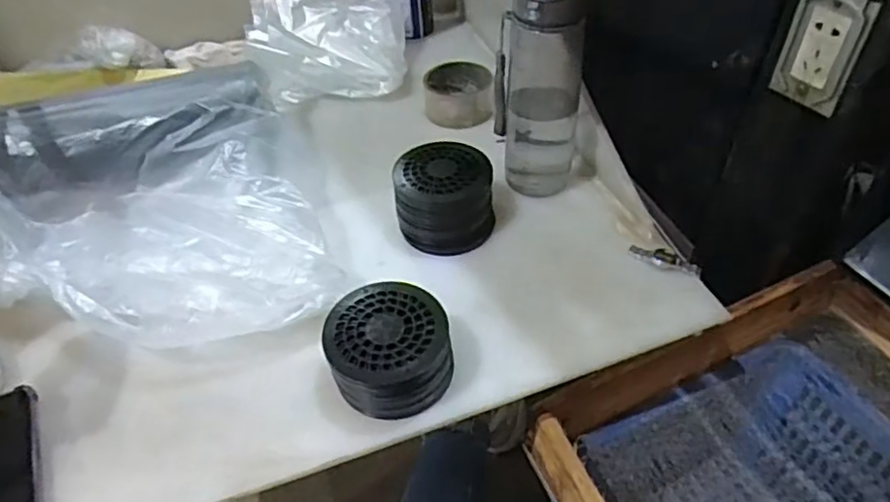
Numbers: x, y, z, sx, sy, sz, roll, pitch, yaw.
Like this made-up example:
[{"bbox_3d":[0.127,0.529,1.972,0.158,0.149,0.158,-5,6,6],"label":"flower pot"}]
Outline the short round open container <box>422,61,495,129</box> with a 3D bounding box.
[{"bbox_3d":[0.017,-0.194,0.799,0.085,0.055,0.088,-1,45,1],"label":"short round open container"}]

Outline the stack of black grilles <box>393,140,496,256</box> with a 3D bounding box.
[{"bbox_3d":[0.000,-0.057,0.644,0.098,0.071,0.096,33,55,30],"label":"stack of black grilles"}]

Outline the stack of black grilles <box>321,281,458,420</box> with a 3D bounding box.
[{"bbox_3d":[-0.045,0.081,0.515,0.101,0.057,0.102,-3,45,-2],"label":"stack of black grilles"}]

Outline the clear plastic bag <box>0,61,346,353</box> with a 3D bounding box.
[{"bbox_3d":[-0.293,-0.038,0.602,0.298,0.092,0.345,-20,48,-17],"label":"clear plastic bag"}]

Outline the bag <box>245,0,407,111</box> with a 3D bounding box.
[{"bbox_3d":[-0.161,-0.281,0.859,0.211,0.108,0.190,-10,46,-9],"label":"bag"}]

